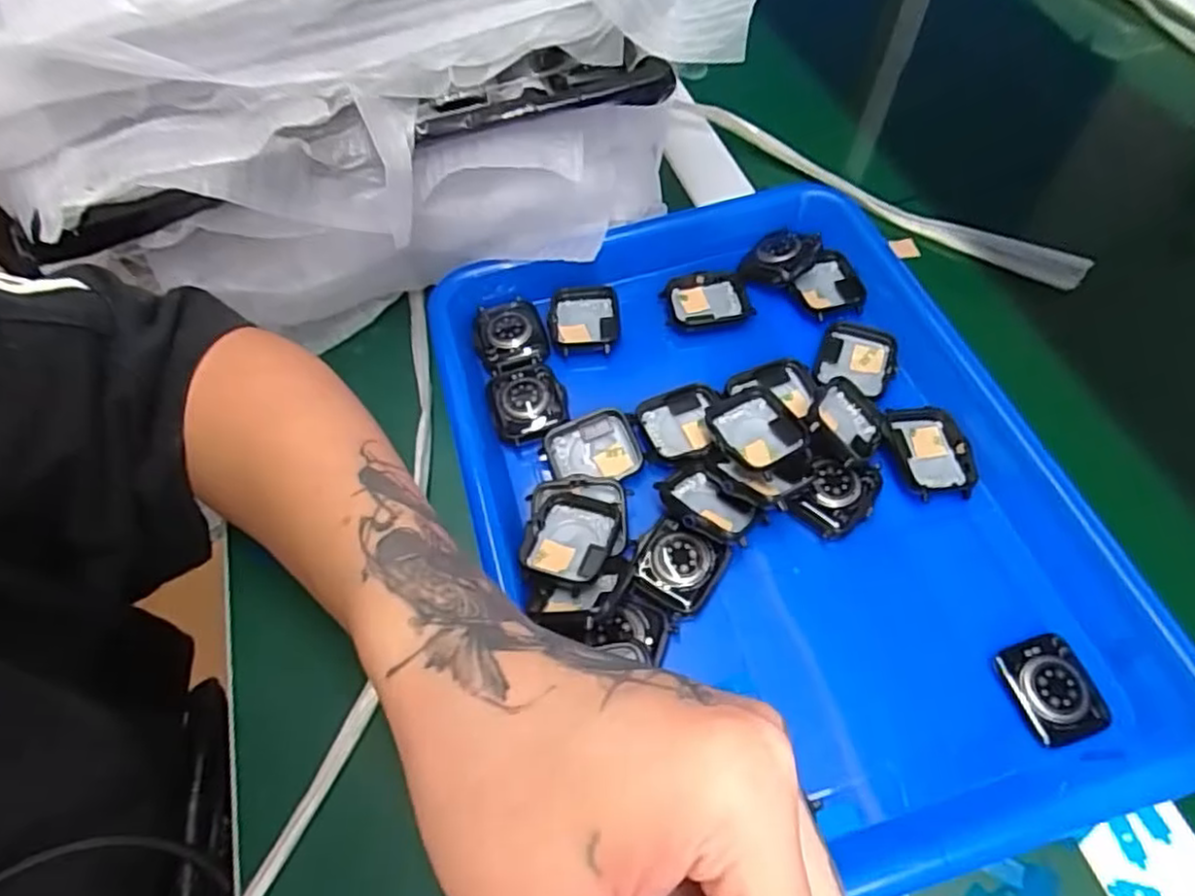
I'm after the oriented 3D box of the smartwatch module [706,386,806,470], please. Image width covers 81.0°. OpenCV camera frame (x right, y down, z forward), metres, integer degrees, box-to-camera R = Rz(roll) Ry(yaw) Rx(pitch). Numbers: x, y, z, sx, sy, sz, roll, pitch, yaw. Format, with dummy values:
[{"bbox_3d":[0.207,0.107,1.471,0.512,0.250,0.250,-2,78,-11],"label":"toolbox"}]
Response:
[{"bbox_3d":[0.076,-0.007,0.333,0.037,0.013,0.040,-24,59,-10],"label":"smartwatch module"}]

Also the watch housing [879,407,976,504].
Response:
[{"bbox_3d":[0.157,0.002,0.331,0.038,0.013,0.044,-1,57,5],"label":"watch housing"}]

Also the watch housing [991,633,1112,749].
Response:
[{"bbox_3d":[0.180,0.095,0.275,0.029,0.009,0.038,-16,57,-5],"label":"watch housing"}]

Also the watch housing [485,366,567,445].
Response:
[{"bbox_3d":[-0.036,-0.023,0.360,0.039,0.008,0.042,-13,57,-4],"label":"watch housing"}]

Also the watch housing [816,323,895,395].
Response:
[{"bbox_3d":[0.133,-0.046,0.358,0.037,0.010,0.045,12,59,12],"label":"watch housing"}]

